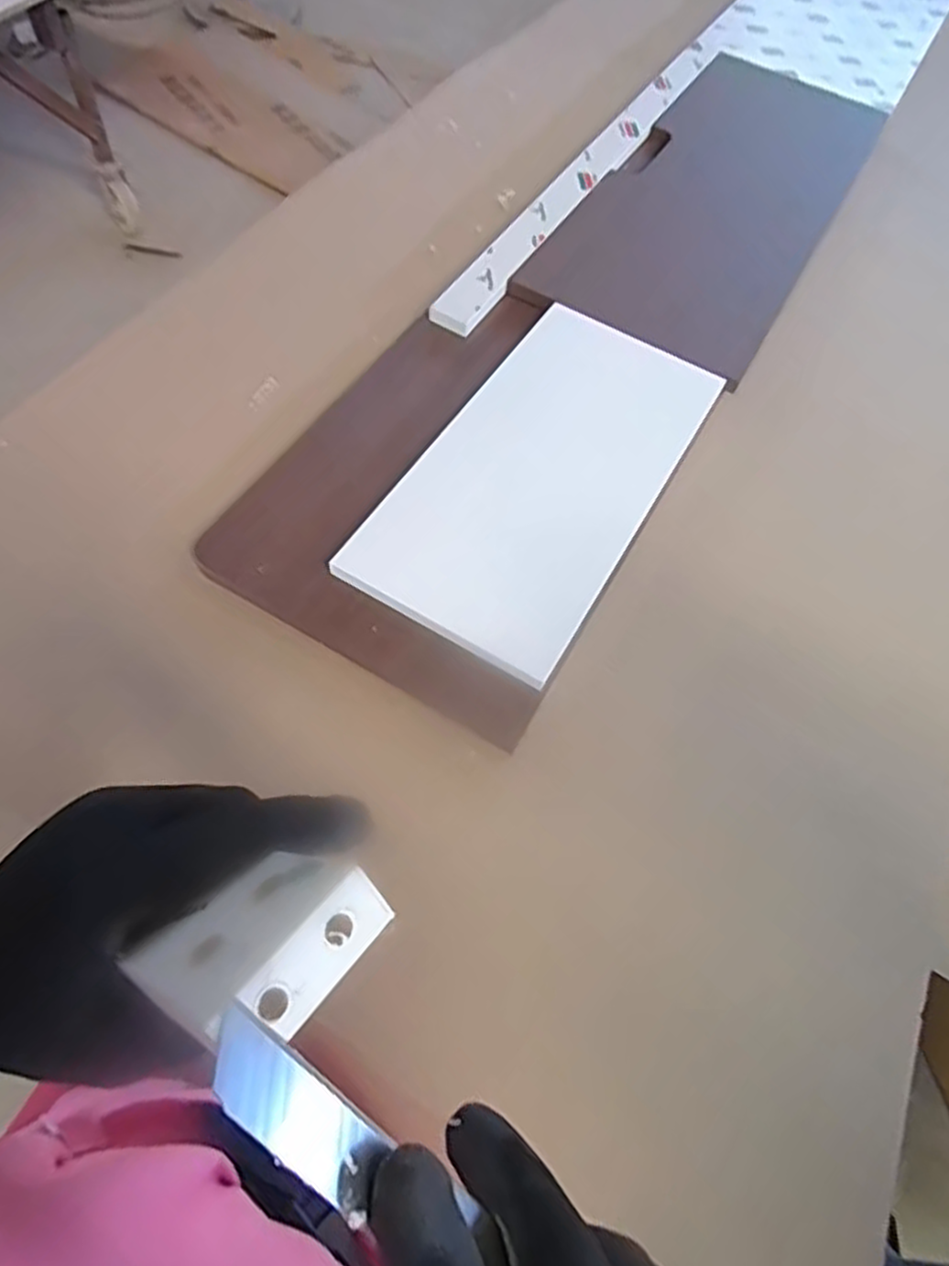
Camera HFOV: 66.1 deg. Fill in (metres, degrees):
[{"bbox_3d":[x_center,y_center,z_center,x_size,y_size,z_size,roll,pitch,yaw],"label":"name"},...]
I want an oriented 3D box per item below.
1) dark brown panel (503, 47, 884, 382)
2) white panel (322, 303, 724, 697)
[{"bbox_3d":[0.347,-0.615,1.024,0.299,0.012,0.713,28,63,10],"label":"dark brown panel"},{"bbox_3d":[0.077,-0.170,0.754,0.222,0.011,0.451,31,63,8],"label":"white panel"}]

